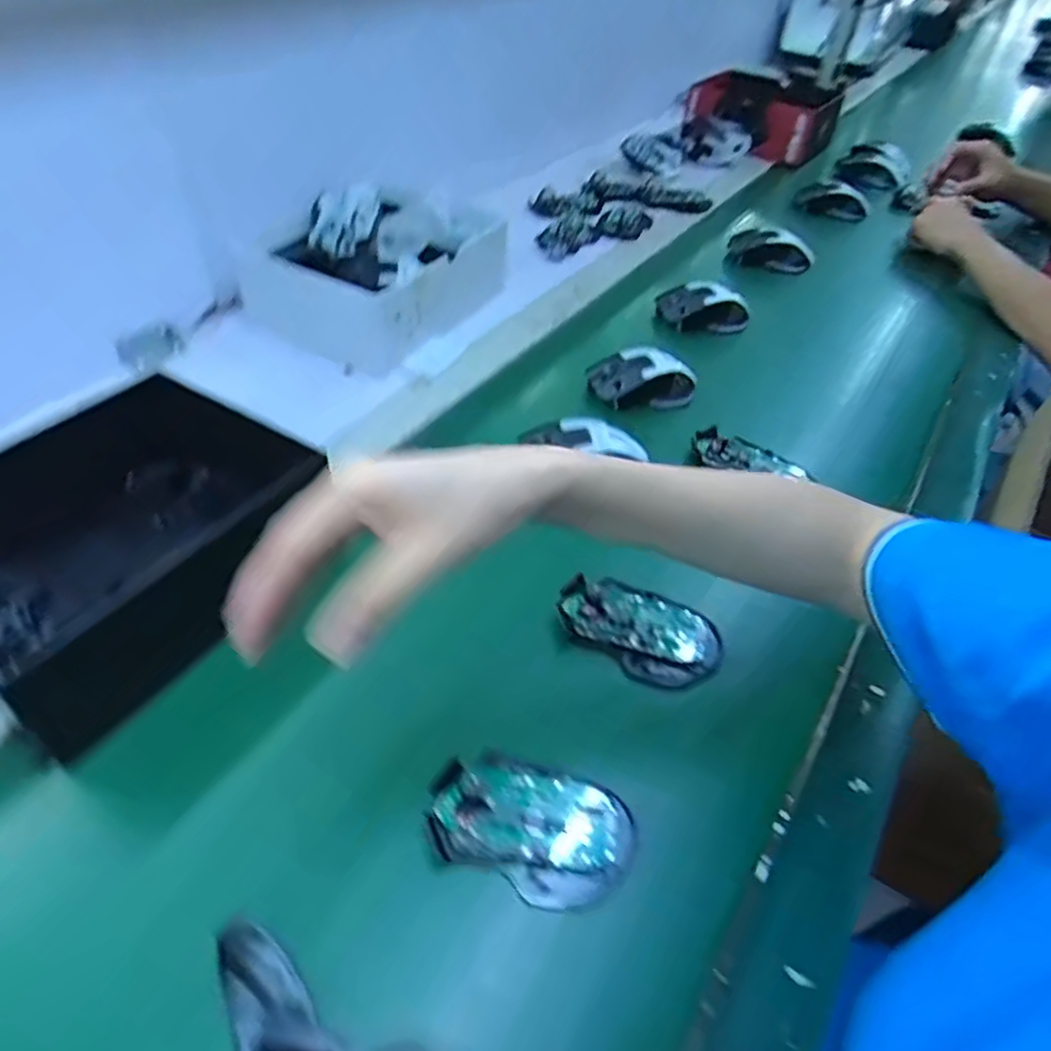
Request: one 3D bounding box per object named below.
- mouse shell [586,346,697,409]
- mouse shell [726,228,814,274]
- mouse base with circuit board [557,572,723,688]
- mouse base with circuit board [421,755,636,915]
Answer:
[{"bbox_3d":[0.113,-0.141,0.670,0.106,0.032,0.065,8,46,3],"label":"mouse shell"},{"bbox_3d":[0.314,-0.354,0.885,0.103,0.035,0.054,18,47,12],"label":"mouse shell"},{"bbox_3d":[0.078,0.068,0.479,0.113,0.017,0.067,22,48,15],"label":"mouse base with circuit board"},{"bbox_3d":[0.003,0.166,0.388,0.111,0.012,0.071,19,48,13],"label":"mouse base with circuit board"}]

